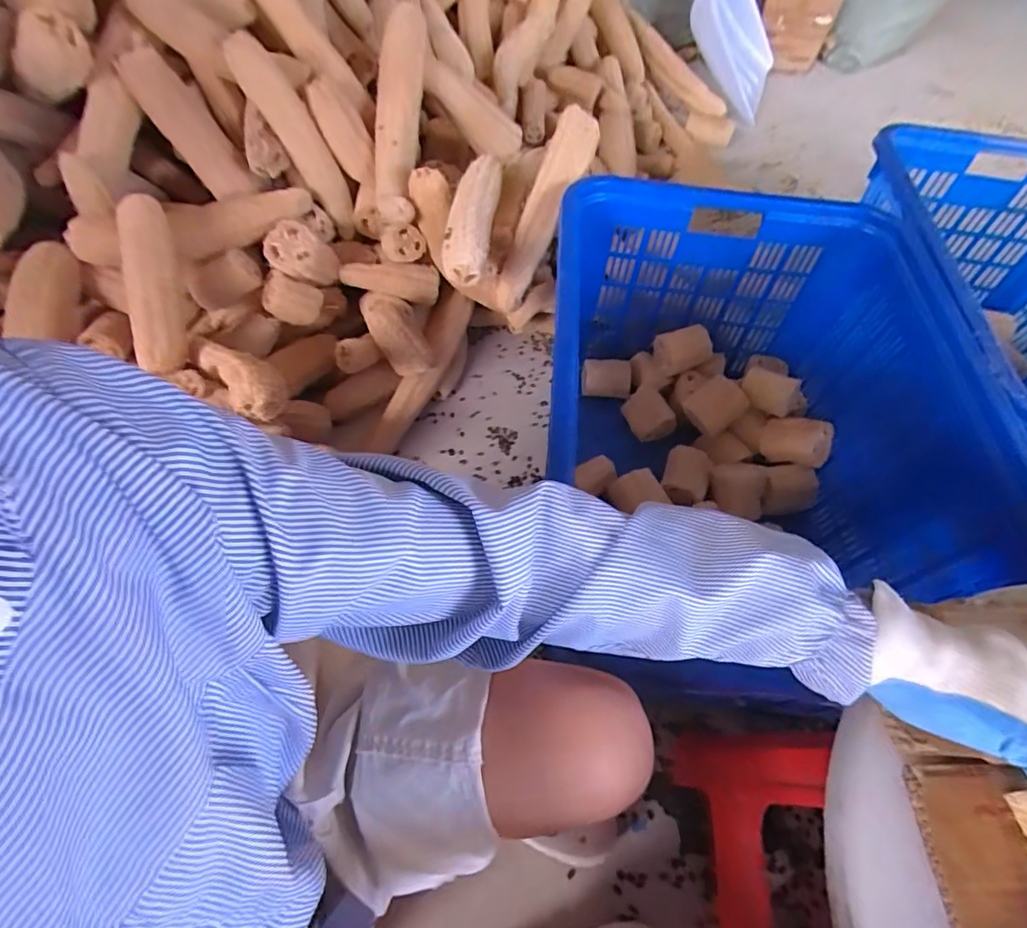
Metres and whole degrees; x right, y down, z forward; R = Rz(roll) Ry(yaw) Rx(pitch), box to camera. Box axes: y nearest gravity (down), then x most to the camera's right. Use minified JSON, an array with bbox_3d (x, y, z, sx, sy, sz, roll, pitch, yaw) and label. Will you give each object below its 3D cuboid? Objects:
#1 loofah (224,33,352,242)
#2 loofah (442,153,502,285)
[{"bbox_3d":[-0.375,-0.571,0.961,0.067,0.329,0.060,5,49,39],"label":"loofah"},{"bbox_3d":[-0.067,-0.415,0.897,0.076,0.067,0.281,8,57,0],"label":"loofah"}]

